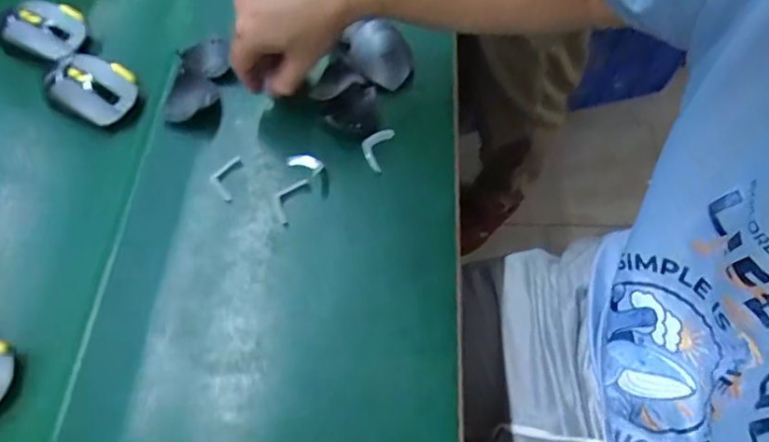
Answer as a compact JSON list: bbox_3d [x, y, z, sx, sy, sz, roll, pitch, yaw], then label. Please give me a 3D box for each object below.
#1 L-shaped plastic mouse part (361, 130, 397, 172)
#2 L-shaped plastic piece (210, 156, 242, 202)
[{"bbox_3d":[-0.009,-0.069,0.489,0.025,0.011,0.045,15,62,10],"label":"L-shaped plastic mouse part"},{"bbox_3d":[-0.146,-0.040,0.473,0.022,0.008,0.044,7,61,5],"label":"L-shaped plastic piece"}]

